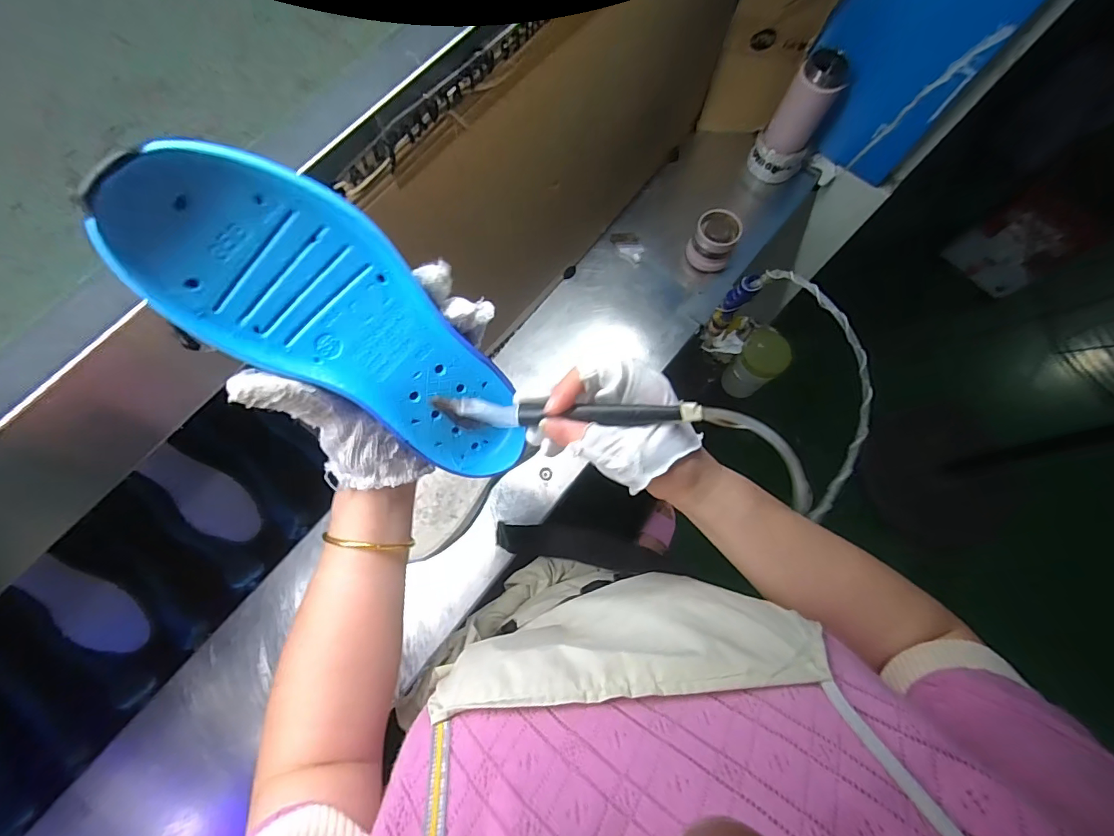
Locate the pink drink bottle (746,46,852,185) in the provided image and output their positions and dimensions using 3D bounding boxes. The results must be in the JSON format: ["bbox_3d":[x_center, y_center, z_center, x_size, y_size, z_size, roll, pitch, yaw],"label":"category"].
[{"bbox_3d":[0.363,-0.451,0.721,0.079,0.162,0.074,29,77,8],"label":"pink drink bottle"}]

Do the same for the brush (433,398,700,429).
[{"bbox_3d":[0.006,-0.003,0.292,0.159,0.018,0.014,-1,75,8],"label":"brush"}]

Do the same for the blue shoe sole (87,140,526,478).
[{"bbox_3d":[-0.101,-0.041,0.263,0.027,0.230,0.084,20,73,45],"label":"blue shoe sole"}]

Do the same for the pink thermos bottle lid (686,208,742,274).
[{"bbox_3d":[0.240,-0.273,0.725,0.065,0.060,0.071,0,74,0],"label":"pink thermos bottle lid"}]

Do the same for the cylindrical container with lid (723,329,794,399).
[{"bbox_3d":[0.338,-0.092,0.812,0.076,0.142,0.073,0,74,0],"label":"cylindrical container with lid"}]

